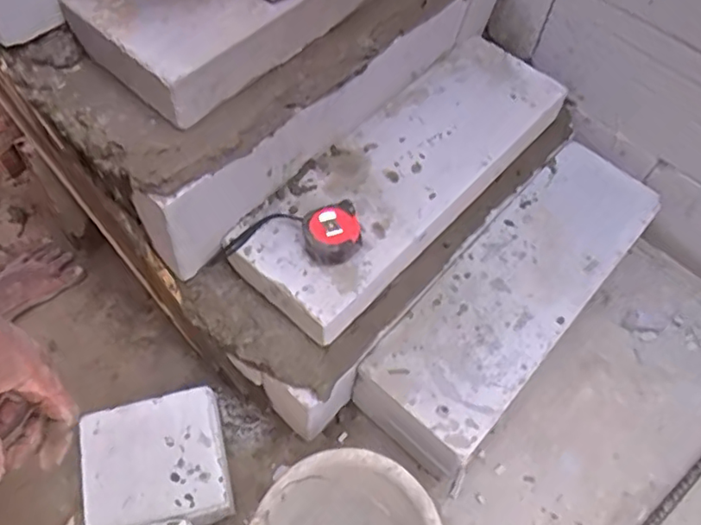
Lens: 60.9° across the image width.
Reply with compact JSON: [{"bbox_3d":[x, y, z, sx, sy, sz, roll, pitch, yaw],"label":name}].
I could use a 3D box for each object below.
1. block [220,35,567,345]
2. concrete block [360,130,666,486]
[{"bbox_3d":[0.100,-0.153,0.965,0.212,0.089,0.635,37,64,17],"label":"block"},{"bbox_3d":[0.285,0.047,1.035,0.212,0.140,0.638,38,64,17],"label":"concrete block"}]

